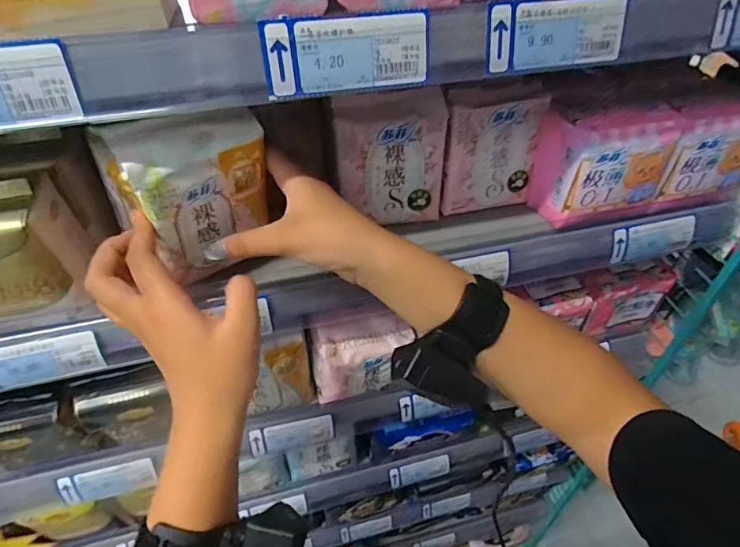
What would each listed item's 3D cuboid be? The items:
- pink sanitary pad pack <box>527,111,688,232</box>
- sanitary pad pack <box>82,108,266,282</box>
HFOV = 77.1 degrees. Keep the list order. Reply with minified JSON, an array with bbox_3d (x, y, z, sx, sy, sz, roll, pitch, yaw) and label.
[{"bbox_3d":[0.212,-0.099,0.422,0.106,0.088,0.059,-9,47,-10],"label":"pink sanitary pad pack"},{"bbox_3d":[-0.118,-0.053,0.323,0.100,0.106,0.033,-22,51,-22],"label":"sanitary pad pack"}]

